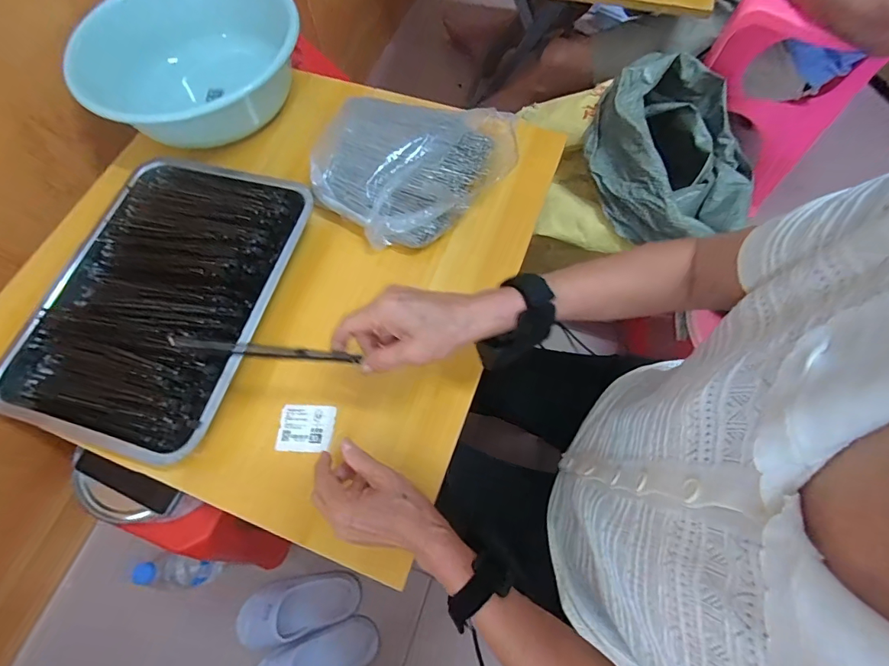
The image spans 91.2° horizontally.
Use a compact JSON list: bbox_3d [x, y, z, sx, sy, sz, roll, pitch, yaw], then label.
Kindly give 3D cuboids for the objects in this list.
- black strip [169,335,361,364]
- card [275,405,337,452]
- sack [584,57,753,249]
[{"bbox_3d":[-0.146,0.016,0.371,0.142,0.004,0.011,6,67,-7],"label":"black strip"},{"bbox_3d":[-0.147,0.101,0.464,0.059,0.004,0.049,3,67,2],"label":"card"},{"bbox_3d":[0.394,-0.299,0.721,0.300,0.175,0.262,-29,70,-11],"label":"sack"}]

